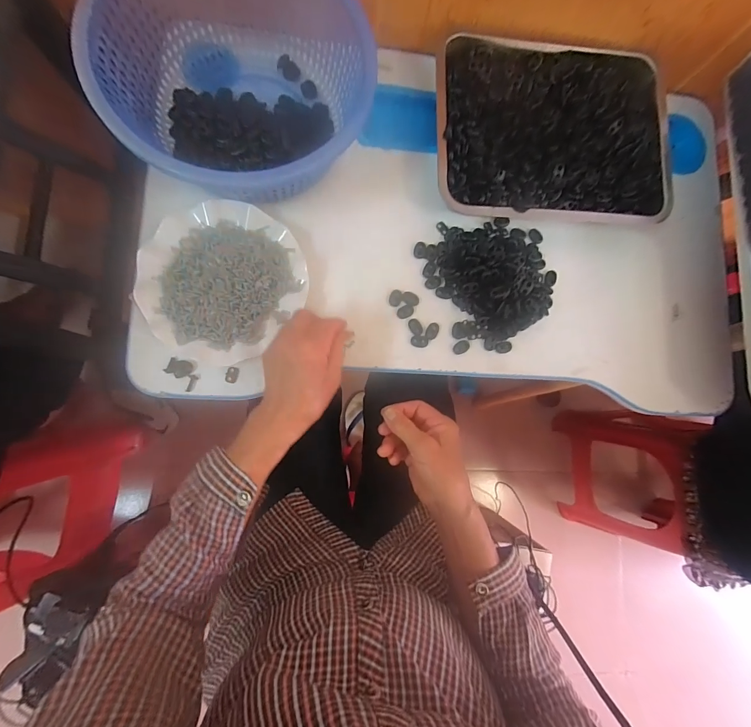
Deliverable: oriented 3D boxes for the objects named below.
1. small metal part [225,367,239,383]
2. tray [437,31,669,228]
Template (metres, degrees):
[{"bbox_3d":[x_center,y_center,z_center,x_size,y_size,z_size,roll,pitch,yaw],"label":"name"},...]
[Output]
[{"bbox_3d":[-0.169,0.014,0.411,0.013,0.004,0.019,20,83,-6],"label":"small metal part"},{"bbox_3d":[0.230,-0.300,0.457,0.309,0.054,0.232,1,84,-8],"label":"tray"}]

